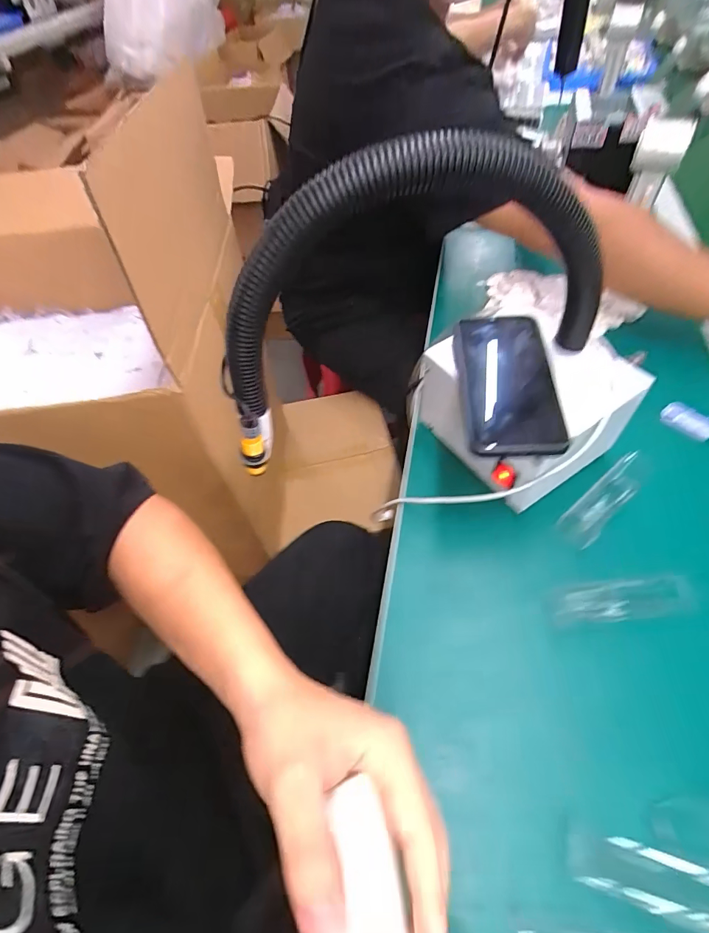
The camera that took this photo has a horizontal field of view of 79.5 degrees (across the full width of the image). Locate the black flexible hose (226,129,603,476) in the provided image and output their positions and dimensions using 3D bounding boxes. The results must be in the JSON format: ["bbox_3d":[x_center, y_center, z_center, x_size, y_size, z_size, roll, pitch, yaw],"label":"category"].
[{"bbox_3d":[0.049,-0.115,0.324,0.323,0.203,0.056,-17,55,-7],"label":"black flexible hose"}]

